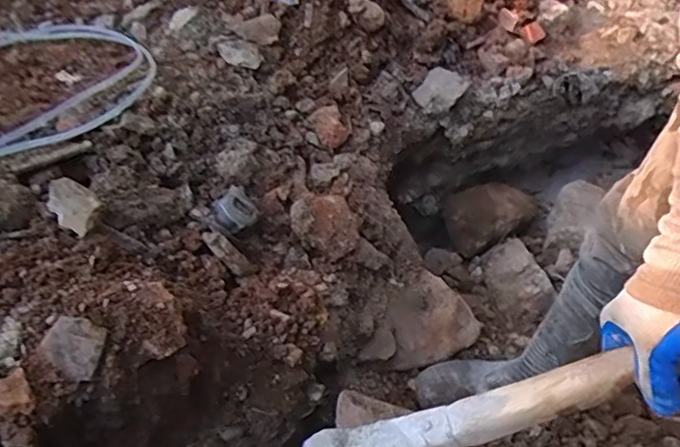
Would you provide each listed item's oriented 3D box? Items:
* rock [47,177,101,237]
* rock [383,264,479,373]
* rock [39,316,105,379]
[{"bbox_3d":[-0.330,-0.026,0.724,0.092,0.029,0.050,33,57,30],"label":"rock"},{"bbox_3d":[0.135,0.161,0.954,0.175,0.085,0.118,-34,53,-25],"label":"rock"},{"bbox_3d":[-0.263,0.120,0.580,0.057,0.008,0.053,4,70,-12],"label":"rock"}]

